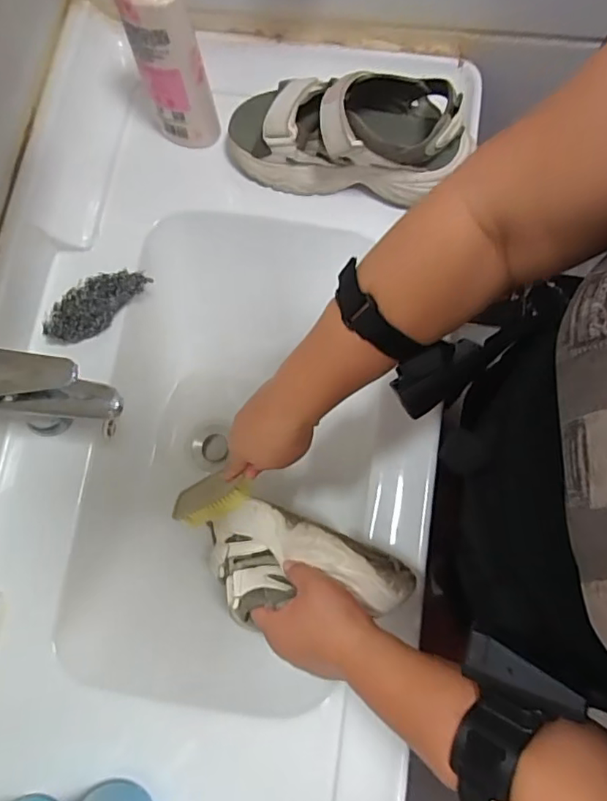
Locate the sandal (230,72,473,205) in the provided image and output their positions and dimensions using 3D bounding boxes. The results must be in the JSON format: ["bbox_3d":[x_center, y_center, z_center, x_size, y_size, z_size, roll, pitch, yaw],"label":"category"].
[{"bbox_3d":[0.038,-0.274,0.562,0.237,0.113,0.089,7,77,17],"label":"sandal"}]

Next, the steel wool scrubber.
[{"bbox_3d":[-0.214,-0.101,0.570,0.047,0.028,0.110,44,70,10],"label":"steel wool scrubber"}]

